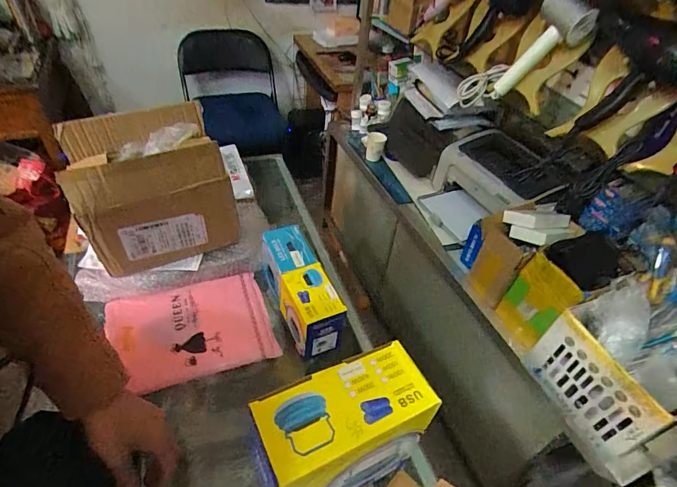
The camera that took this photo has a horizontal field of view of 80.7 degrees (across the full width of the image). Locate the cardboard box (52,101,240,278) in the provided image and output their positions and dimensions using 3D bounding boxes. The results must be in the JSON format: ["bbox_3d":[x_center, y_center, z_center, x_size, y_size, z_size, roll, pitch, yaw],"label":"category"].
[{"bbox_3d":[-0.309,-0.090,0.681,0.228,0.209,0.151,-14,47,-21],"label":"cardboard box"}]

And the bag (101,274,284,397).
[{"bbox_3d":[-0.247,0.144,0.669,0.248,0.021,0.175,-12,46,-19],"label":"bag"}]

